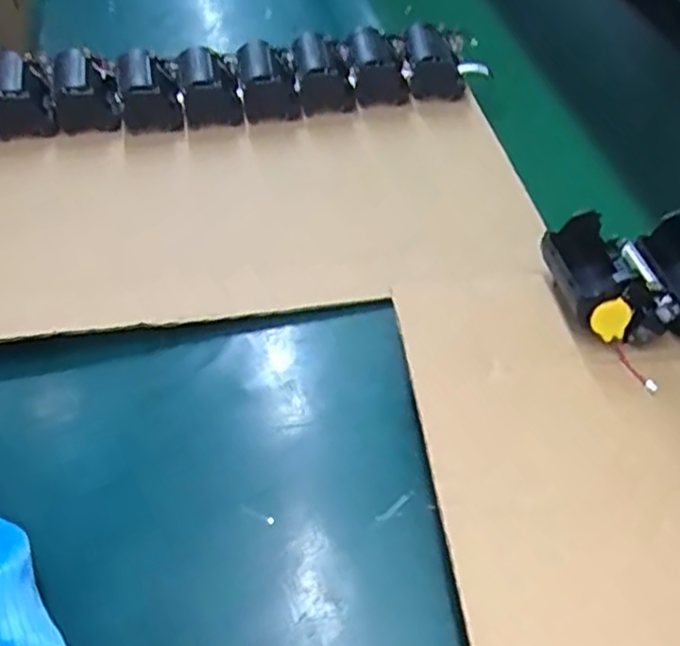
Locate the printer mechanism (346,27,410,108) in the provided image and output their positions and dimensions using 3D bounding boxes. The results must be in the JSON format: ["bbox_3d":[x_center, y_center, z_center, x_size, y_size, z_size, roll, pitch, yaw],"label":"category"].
[{"bbox_3d":[0.031,-0.216,0.599,0.048,0.043,0.064,-5,52,-7],"label":"printer mechanism"}]

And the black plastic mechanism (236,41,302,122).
[{"bbox_3d":[-0.060,-0.200,0.585,0.045,0.043,0.057,-9,49,-6],"label":"black plastic mechanism"}]

